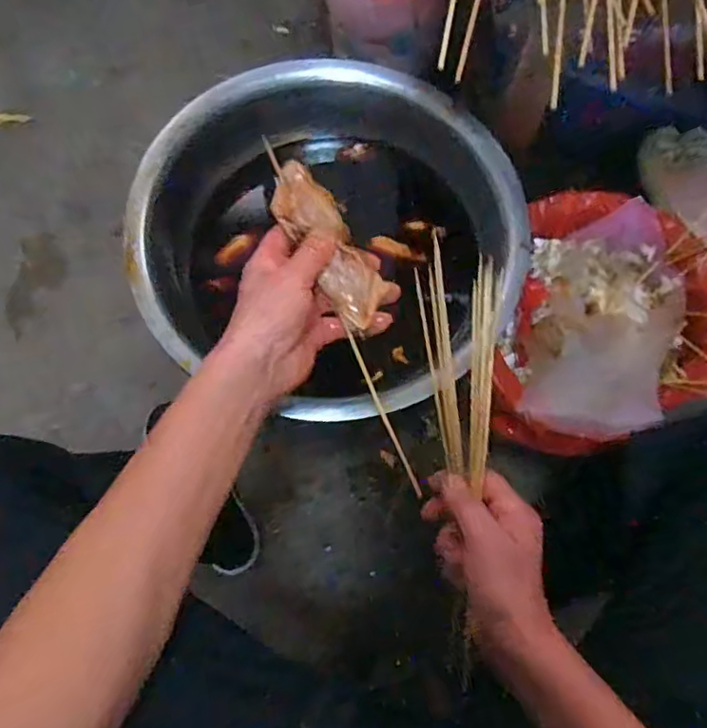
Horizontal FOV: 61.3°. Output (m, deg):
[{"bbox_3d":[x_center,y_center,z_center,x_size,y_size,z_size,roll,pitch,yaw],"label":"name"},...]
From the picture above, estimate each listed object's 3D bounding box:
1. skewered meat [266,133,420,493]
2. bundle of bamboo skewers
[{"bbox_3d":[0.004,-0.046,0.432,0.056,0.021,0.267,-23,81,-6],"label":"skewered meat"},{"bbox_3d":[0.081,0.060,0.437,0.056,0.021,0.297,-2,88,0],"label":"bundle of bamboo skewers"}]

